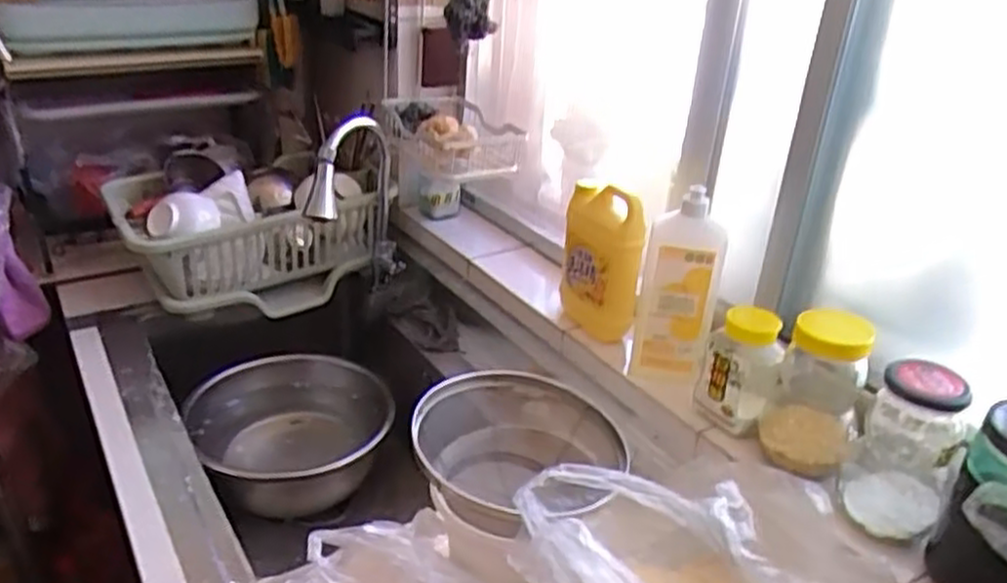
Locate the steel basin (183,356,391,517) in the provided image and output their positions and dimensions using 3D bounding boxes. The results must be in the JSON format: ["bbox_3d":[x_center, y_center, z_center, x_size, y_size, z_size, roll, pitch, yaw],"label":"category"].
[{"bbox_3d":[-0.323,0.214,1.195,0.286,0.095,0.304,3,27,-2],"label":"steel basin"}]

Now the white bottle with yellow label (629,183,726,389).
[{"bbox_3d":[0.206,0.003,0.916,0.091,0.227,0.054,12,28,14],"label":"white bottle with yellow label"}]

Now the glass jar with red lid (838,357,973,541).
[{"bbox_3d":[0.375,0.144,0.719,0.077,0.161,0.071,13,28,16],"label":"glass jar with red lid"}]

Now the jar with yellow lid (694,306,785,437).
[{"bbox_3d":[0.264,0.080,0.863,0.069,0.110,0.072,3,27,-2],"label":"jar with yellow lid"}]

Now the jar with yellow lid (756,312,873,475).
[{"bbox_3d":[0.320,0.102,0.784,0.087,0.153,0.083,3,27,-2],"label":"jar with yellow lid"}]

